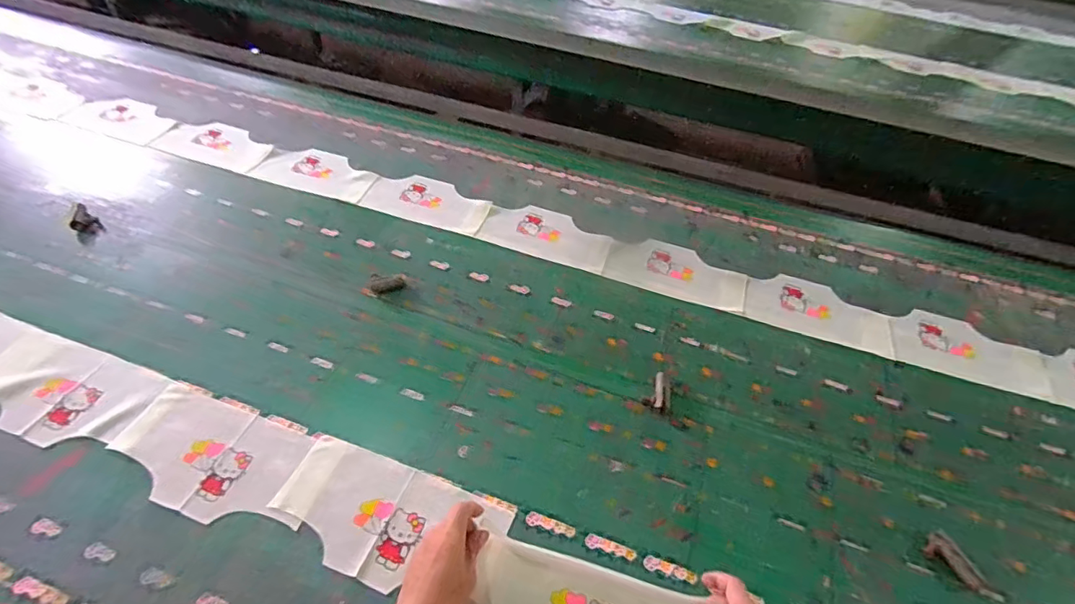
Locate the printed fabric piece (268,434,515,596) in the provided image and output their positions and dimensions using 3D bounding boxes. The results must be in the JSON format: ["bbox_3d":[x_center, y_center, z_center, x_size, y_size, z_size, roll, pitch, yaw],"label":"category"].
[{"bbox_3d":[-0.184,0.264,0.603,0.276,0.007,0.134,18,53,11],"label":"printed fabric piece"}]

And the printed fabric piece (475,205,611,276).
[{"bbox_3d":[0.020,-0.137,0.974,0.250,0.009,0.139,16,52,10],"label":"printed fabric piece"}]

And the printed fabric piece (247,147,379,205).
[{"bbox_3d":[-0.463,-0.278,1.053,0.252,0.011,0.140,15,48,4],"label":"printed fabric piece"}]

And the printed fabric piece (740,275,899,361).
[{"bbox_3d":[0.494,0.013,0.877,0.240,0.011,0.131,17,52,10],"label":"printed fabric piece"}]

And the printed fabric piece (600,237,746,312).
[{"bbox_3d":[0.257,-0.058,0.919,0.253,0.010,0.129,18,53,11],"label":"printed fabric piece"}]

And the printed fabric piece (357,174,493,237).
[{"bbox_3d":[-0.221,-0.206,1.007,0.253,0.006,0.128,17,53,11],"label":"printed fabric piece"}]

